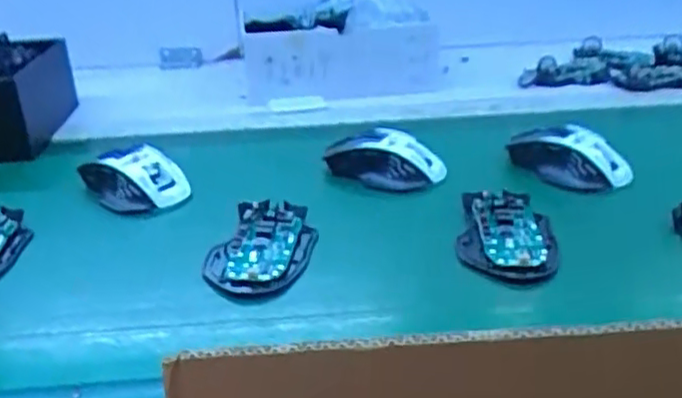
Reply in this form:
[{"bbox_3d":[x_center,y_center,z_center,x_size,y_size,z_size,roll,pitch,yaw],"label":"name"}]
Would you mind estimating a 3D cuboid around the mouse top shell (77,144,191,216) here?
[{"bbox_3d":[-0.197,-0.022,0.634,0.073,0.036,0.113,-27,34,-36],"label":"mouse top shell"}]

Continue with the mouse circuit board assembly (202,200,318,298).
[{"bbox_3d":[-0.064,0.036,0.530,0.076,0.020,0.125,3,28,16],"label":"mouse circuit board assembly"}]

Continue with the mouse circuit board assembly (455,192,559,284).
[{"bbox_3d":[0.127,0.027,0.513,0.071,0.025,0.103,1,28,13],"label":"mouse circuit board assembly"}]

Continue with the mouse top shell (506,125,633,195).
[{"bbox_3d":[0.207,-0.039,0.609,0.105,0.047,0.057,15,33,35],"label":"mouse top shell"}]

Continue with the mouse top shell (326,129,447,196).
[{"bbox_3d":[0.039,-0.039,0.643,0.120,0.036,0.062,13,32,33],"label":"mouse top shell"}]

